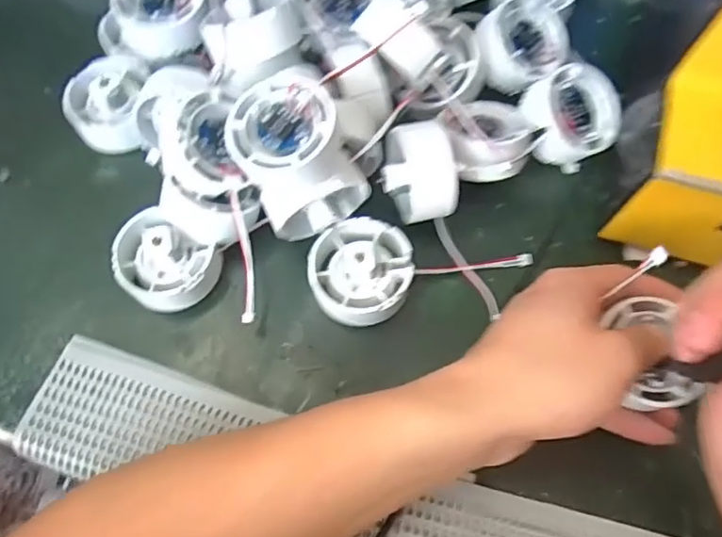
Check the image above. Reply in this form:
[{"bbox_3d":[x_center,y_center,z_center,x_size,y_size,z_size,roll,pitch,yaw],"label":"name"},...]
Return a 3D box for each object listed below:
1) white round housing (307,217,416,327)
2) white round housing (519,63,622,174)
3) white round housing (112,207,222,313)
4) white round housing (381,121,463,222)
[{"bbox_3d":[0.001,0.003,0.325,0.054,0.031,0.058,0,68,0],"label":"white round housing"},{"bbox_3d":[0.124,-0.091,0.359,0.055,0.022,0.055,3,82,-23],"label":"white round housing"},{"bbox_3d":[-0.109,-0.002,0.331,0.056,0.036,0.046,28,71,10],"label":"white round housing"},{"bbox_3d":[0.032,-0.049,0.331,0.035,0.049,0.048,-12,69,-5],"label":"white round housing"}]

